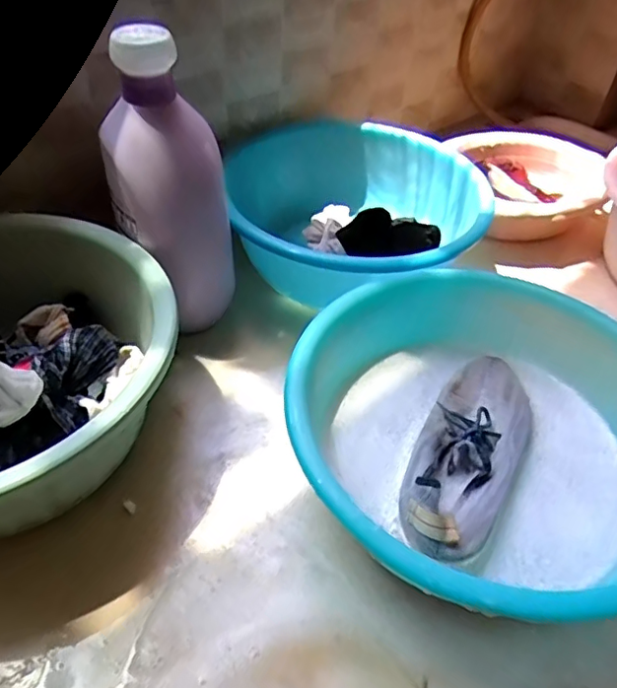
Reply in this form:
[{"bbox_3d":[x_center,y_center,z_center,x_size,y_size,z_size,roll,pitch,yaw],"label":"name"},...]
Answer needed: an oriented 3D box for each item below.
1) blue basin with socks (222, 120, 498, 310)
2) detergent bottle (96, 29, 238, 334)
[{"bbox_3d":[0.069,-0.185,0.827,0.335,0.116,0.364,2,47,-2],"label":"blue basin with socks"},{"bbox_3d":[-0.150,-0.172,0.643,0.128,0.328,0.073,-26,32,-25],"label":"detergent bottle"}]

